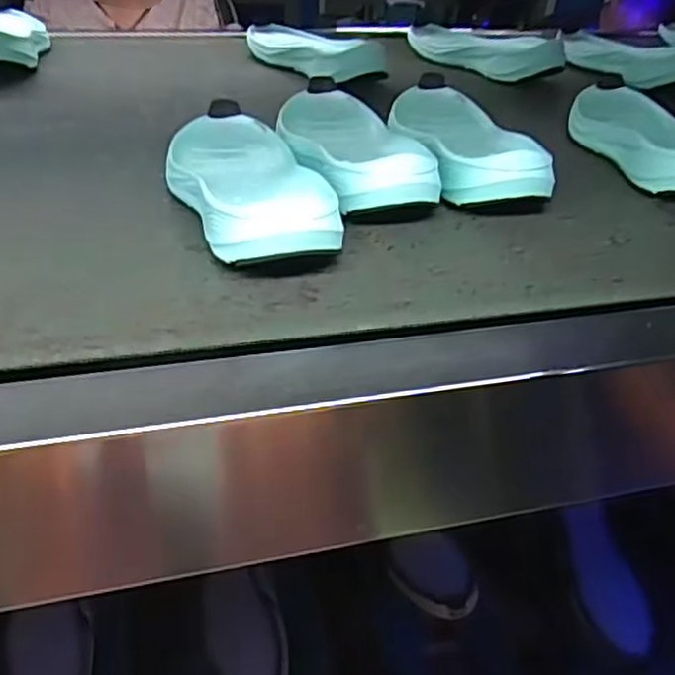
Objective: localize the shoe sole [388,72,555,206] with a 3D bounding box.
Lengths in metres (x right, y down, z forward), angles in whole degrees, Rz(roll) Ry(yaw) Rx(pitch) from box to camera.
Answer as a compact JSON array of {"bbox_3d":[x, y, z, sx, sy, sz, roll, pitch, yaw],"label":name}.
[{"bbox_3d":[0.094,-0.160,0.538,0.083,0.038,0.228,-1,34,-6],"label":"shoe sole"}]

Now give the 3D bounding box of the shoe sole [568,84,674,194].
[{"bbox_3d":[0.261,-0.177,0.575,0.083,0.036,0.227,-2,37,-2],"label":"shoe sole"}]

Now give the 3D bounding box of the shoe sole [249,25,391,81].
[{"bbox_3d":[-0.032,-0.331,0.783,0.084,0.046,0.223,-15,38,-25],"label":"shoe sole"}]

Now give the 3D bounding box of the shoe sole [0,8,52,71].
[{"bbox_3d":[-0.375,-0.344,0.760,0.085,0.043,0.226,-8,36,-16],"label":"shoe sole"}]

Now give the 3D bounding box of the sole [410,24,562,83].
[{"bbox_3d":[0.174,-0.351,0.817,0.077,0.043,0.237,-13,37,-23],"label":"sole"}]

